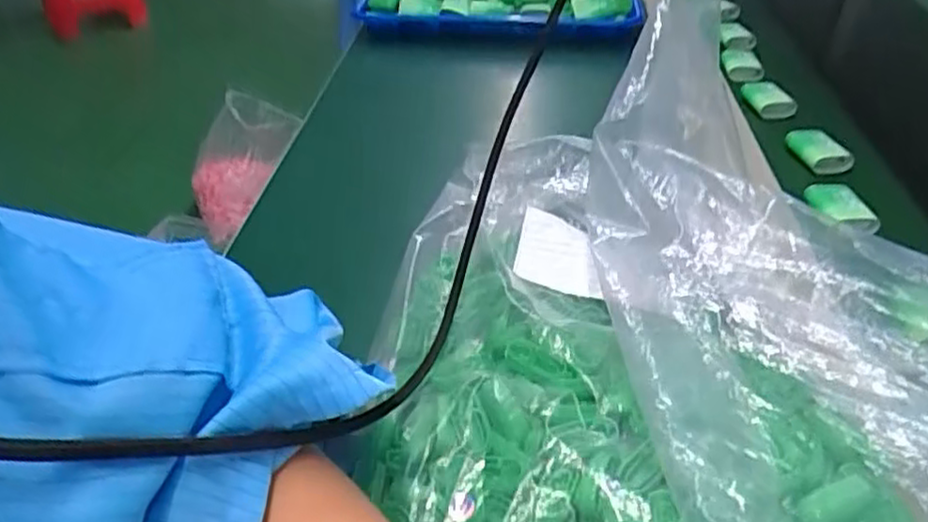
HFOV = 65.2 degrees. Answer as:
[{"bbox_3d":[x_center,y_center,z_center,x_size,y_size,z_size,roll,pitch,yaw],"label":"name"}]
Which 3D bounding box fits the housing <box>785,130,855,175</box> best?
[{"bbox_3d":[0.300,-0.095,0.612,0.029,0.021,0.053,-8,39,-8],"label":"housing"}]

